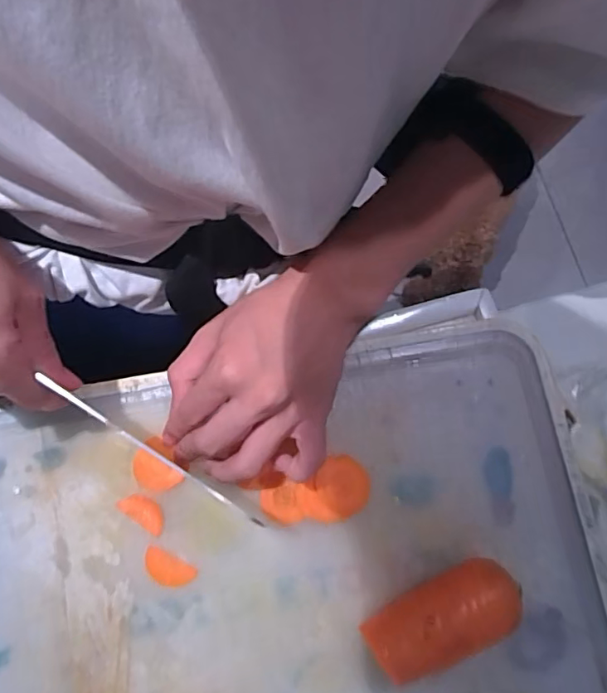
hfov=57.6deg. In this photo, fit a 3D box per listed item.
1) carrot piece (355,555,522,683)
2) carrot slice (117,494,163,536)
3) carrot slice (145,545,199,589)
[{"bbox_3d":[0.076,0.152,0.314,0.082,0.045,0.039,-28,80,-10],"label":"carrot piece"},{"bbox_3d":[-0.097,0.100,0.336,0.031,0.004,0.015,34,76,5],"label":"carrot slice"},{"bbox_3d":[-0.081,0.133,0.329,0.032,0.004,0.016,31,76,4],"label":"carrot slice"}]

